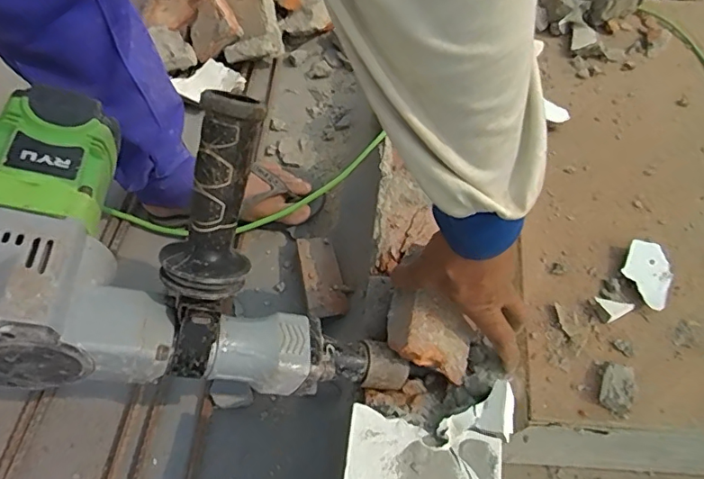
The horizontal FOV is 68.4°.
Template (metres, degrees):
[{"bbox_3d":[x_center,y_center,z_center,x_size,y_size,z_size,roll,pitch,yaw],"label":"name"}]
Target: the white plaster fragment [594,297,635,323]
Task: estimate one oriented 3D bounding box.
[{"bbox_3d":[0.391,0.096,0.775,0.039,0.019,0.041,-19,63,-12],"label":"white plaster fragment"}]

